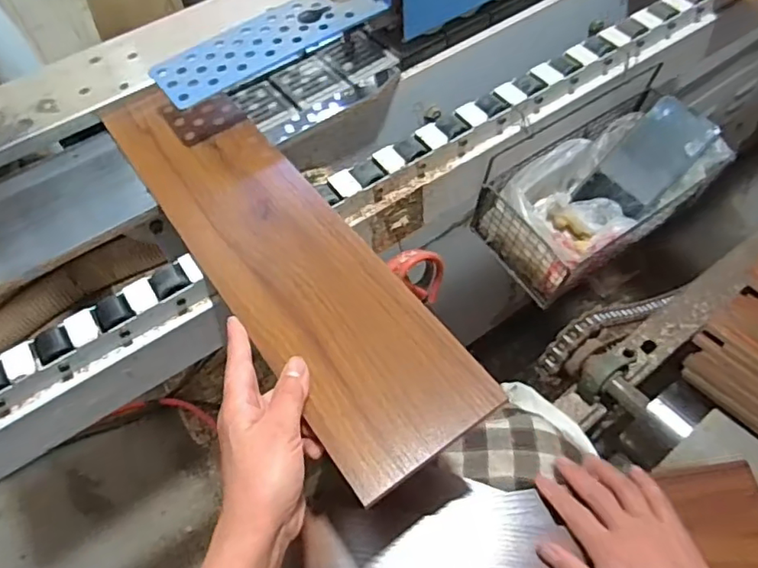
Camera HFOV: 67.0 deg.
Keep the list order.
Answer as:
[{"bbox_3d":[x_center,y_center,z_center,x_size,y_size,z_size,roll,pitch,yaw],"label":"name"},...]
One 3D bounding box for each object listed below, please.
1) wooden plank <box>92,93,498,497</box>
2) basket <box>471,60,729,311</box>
[{"bbox_3d":[-0.093,-0.041,0.475,0.118,0.008,0.456,-33,59,-17],"label":"wooden plank"},{"bbox_3d":[0.254,-0.108,0.657,0.257,0.108,0.136,-32,59,-16],"label":"basket"}]

